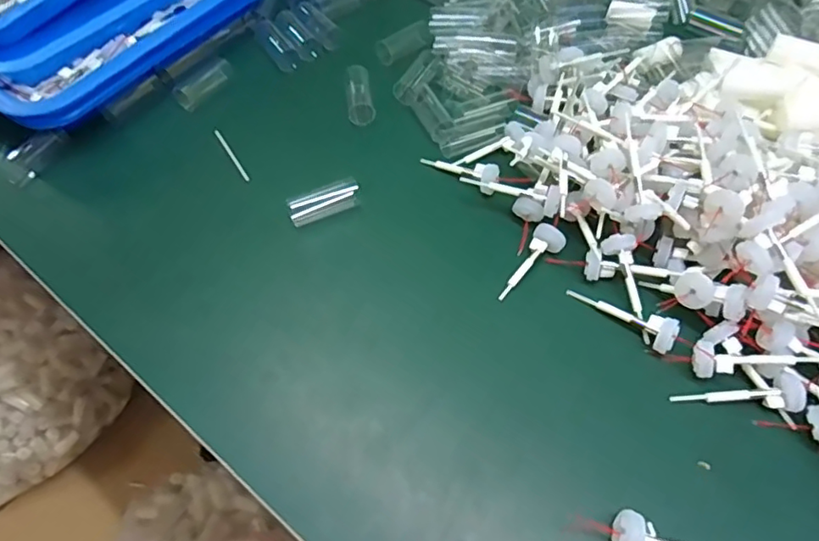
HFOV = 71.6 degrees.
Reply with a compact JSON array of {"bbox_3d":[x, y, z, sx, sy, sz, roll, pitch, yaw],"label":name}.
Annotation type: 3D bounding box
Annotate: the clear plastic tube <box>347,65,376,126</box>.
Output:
[{"bbox_3d":[-0.039,-0.140,0.453,0.019,0.016,0.058,-4,56,-3],"label":"clear plastic tube"}]

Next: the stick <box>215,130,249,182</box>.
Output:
[{"bbox_3d":[-0.133,-0.087,0.423,0.004,0.004,0.059,-28,61,-18],"label":"stick"}]

